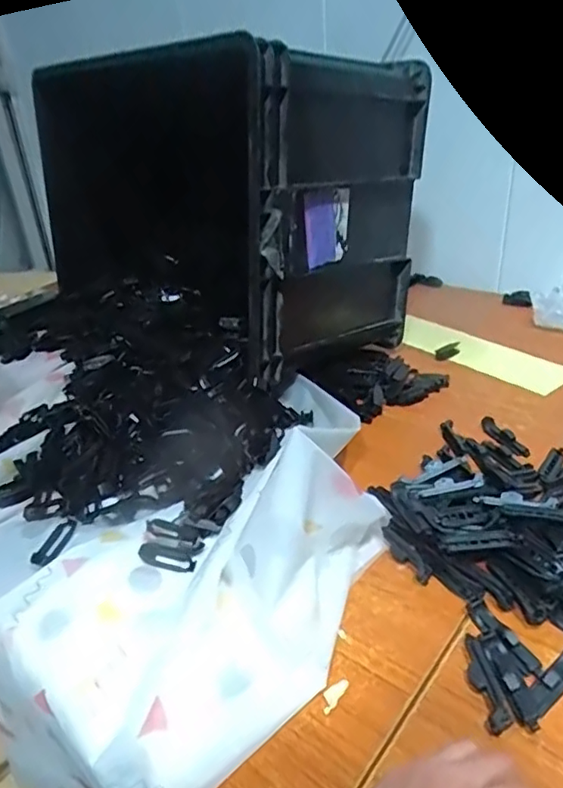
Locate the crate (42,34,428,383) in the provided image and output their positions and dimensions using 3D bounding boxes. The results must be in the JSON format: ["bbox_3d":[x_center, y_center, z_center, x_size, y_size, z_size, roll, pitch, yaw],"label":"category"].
[{"bbox_3d":[-0.108,-0.298,0.890,0.532,0.383,0.322,23,40,39],"label":"crate"}]

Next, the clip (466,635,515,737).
[{"bbox_3d":[0.153,0.218,0.441,0.017,0.012,0.073,-6,30,-4],"label":"clip"}]

